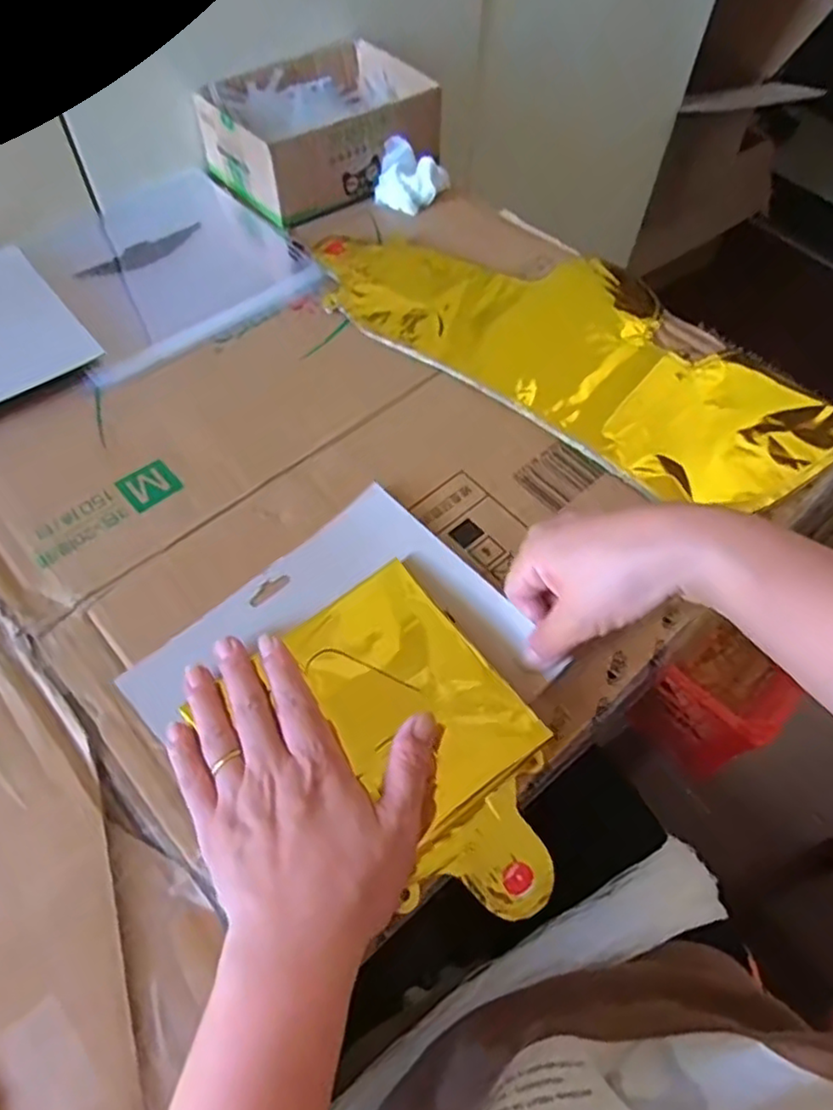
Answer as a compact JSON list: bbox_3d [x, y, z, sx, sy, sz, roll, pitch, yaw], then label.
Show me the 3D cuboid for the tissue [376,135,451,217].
[{"bbox_3d":[-0.004,-0.334,0.597,0.058,0.037,0.041,13,59,6],"label":"tissue"}]

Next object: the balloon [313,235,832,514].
[{"bbox_3d":[0.120,-0.168,0.514,0.396,0.011,0.176,35,64,18],"label":"balloon"}]

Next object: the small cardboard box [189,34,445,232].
[{"bbox_3d":[-0.081,-0.386,0.612,0.191,0.063,0.141,-35,66,-21],"label":"small cardboard box"}]

